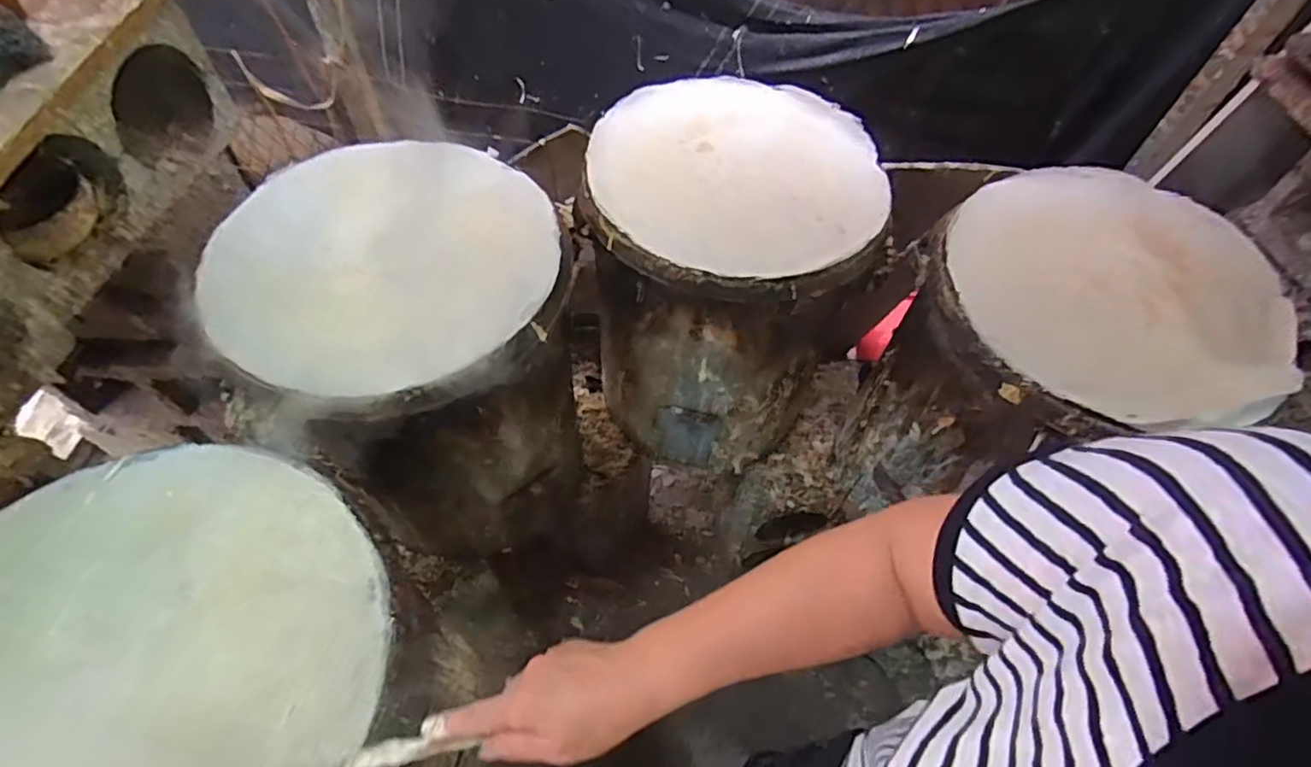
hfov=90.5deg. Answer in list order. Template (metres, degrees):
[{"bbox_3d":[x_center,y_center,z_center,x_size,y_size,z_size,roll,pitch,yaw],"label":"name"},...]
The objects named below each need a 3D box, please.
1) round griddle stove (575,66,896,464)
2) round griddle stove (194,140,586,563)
[{"bbox_3d":[0.089,-0.134,0.998,0.363,0.481,0.360,13,56,5],"label":"round griddle stove"},{"bbox_3d":[-0.293,0.003,0.879,0.358,0.470,0.343,2,55,-3],"label":"round griddle stove"}]

